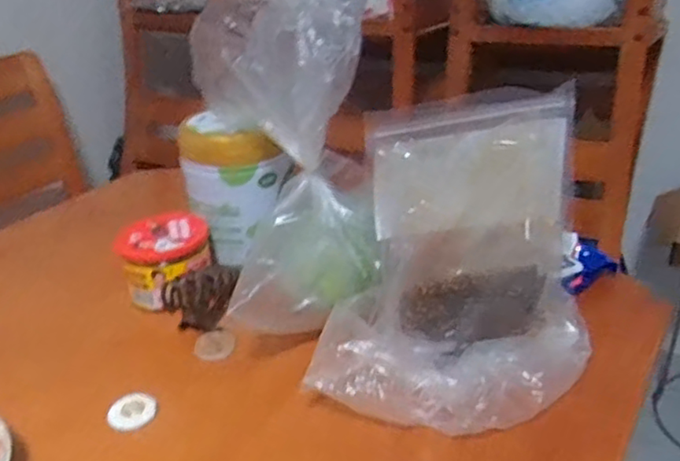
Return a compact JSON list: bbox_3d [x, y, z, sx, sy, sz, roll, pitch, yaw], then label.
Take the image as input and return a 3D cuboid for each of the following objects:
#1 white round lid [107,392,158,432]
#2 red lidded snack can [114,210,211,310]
[{"bbox_3d":[-0.186,0.162,0.561,0.041,0.011,0.041,-3,27,1],"label":"white round lid"},{"bbox_3d":[-0.203,0.032,0.725,0.100,0.069,0.098,-3,27,1],"label":"red lidded snack can"}]

